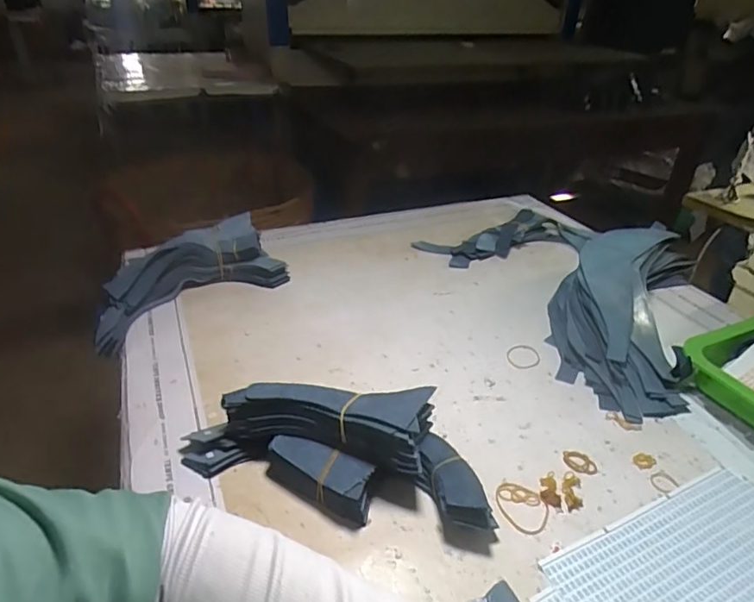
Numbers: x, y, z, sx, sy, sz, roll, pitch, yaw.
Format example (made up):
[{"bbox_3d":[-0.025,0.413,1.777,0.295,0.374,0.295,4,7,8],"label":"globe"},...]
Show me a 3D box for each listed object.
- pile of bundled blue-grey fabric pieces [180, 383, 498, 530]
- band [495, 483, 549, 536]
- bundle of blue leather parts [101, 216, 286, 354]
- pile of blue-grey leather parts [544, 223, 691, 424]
[{"bbox_3d":[-0.036,0.116,0.418,0.240,0.067,0.086,6,32,8],"label":"pile of bundled blue-grey fabric pieces"},{"bbox_3d":[0.115,0.162,0.411,0.038,0.004,0.044,-14,35,-23],"label":"band"},{"bbox_3d":[-0.243,-0.034,0.642,0.234,0.073,0.116,-25,40,-36],"label":"bundle of blue leather parts"},{"bbox_3d":[0.299,-0.004,0.628,0.146,0.065,0.342,16,34,22],"label":"pile of blue-grey leather parts"}]

